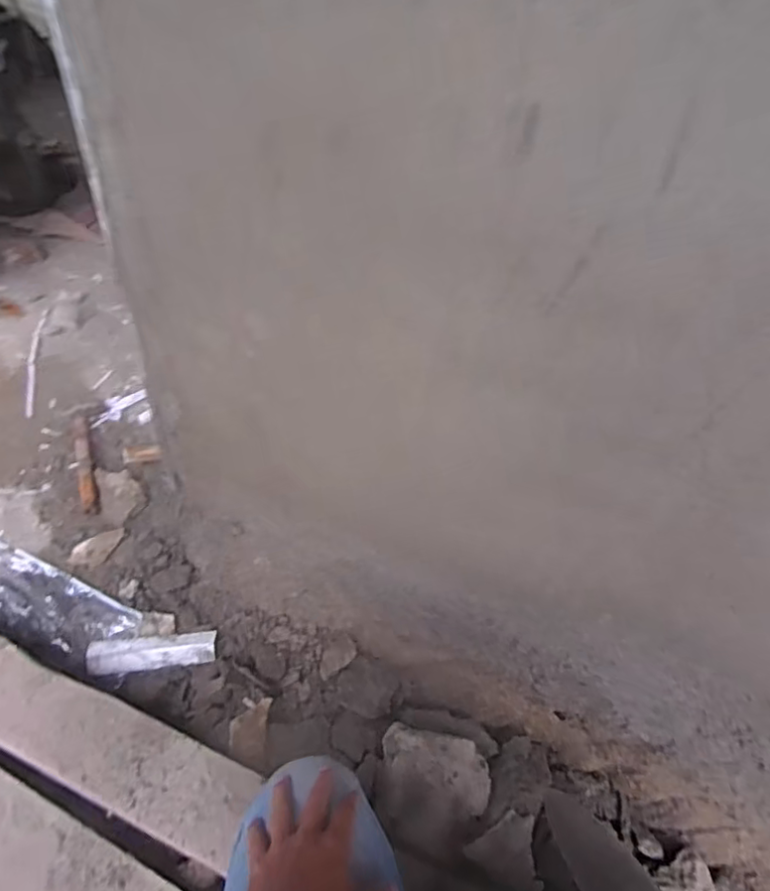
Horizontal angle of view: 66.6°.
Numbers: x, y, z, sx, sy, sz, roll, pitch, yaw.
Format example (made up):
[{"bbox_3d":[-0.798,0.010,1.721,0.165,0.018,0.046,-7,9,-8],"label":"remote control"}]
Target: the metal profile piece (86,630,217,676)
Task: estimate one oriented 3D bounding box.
[{"bbox_3d":[-0.405,0.360,1.014,0.221,0.020,0.055,-7,45,3],"label":"metal profile piece"}]

